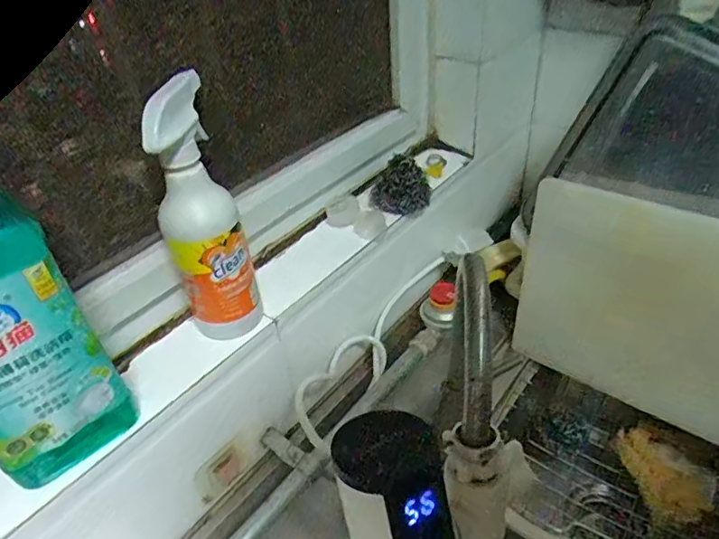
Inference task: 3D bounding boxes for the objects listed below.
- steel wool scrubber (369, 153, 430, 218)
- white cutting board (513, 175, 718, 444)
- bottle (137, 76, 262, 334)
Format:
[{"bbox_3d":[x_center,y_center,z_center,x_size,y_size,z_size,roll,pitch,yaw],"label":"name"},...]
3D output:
[{"bbox_3d":[0.049,-0.103,0.629,0.067,0.062,0.044,3,40,10],"label":"steel wool scrubber"},{"bbox_3d":[0.371,0.068,0.570,0.387,0.266,0.020,21,41,28],"label":"white cutting board"},{"bbox_3d":[-0.136,-0.038,0.450,0.063,0.226,0.063,-19,42,-17],"label":"bottle"}]

